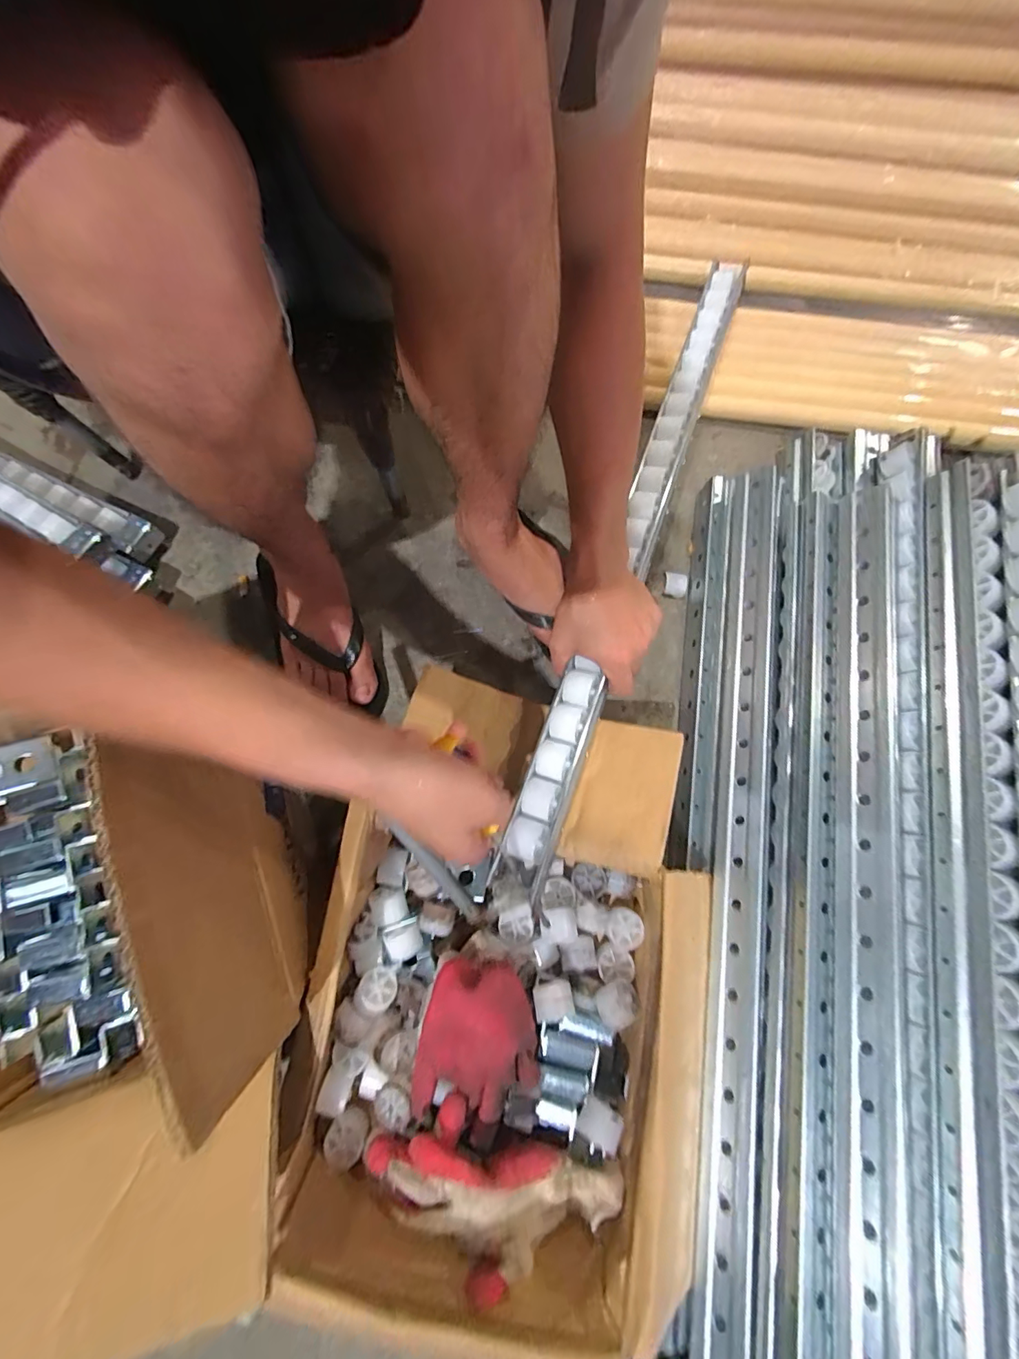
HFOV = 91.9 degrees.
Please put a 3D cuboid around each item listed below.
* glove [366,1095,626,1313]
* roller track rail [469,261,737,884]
[{"bbox_3d":[-0.017,0.414,0.395,0.202,0.069,0.103,20,78,5],"label":"glove"},{"bbox_3d":[0.138,-0.162,0.526,0.051,0.045,0.772,21,73,6],"label":"roller track rail"}]

